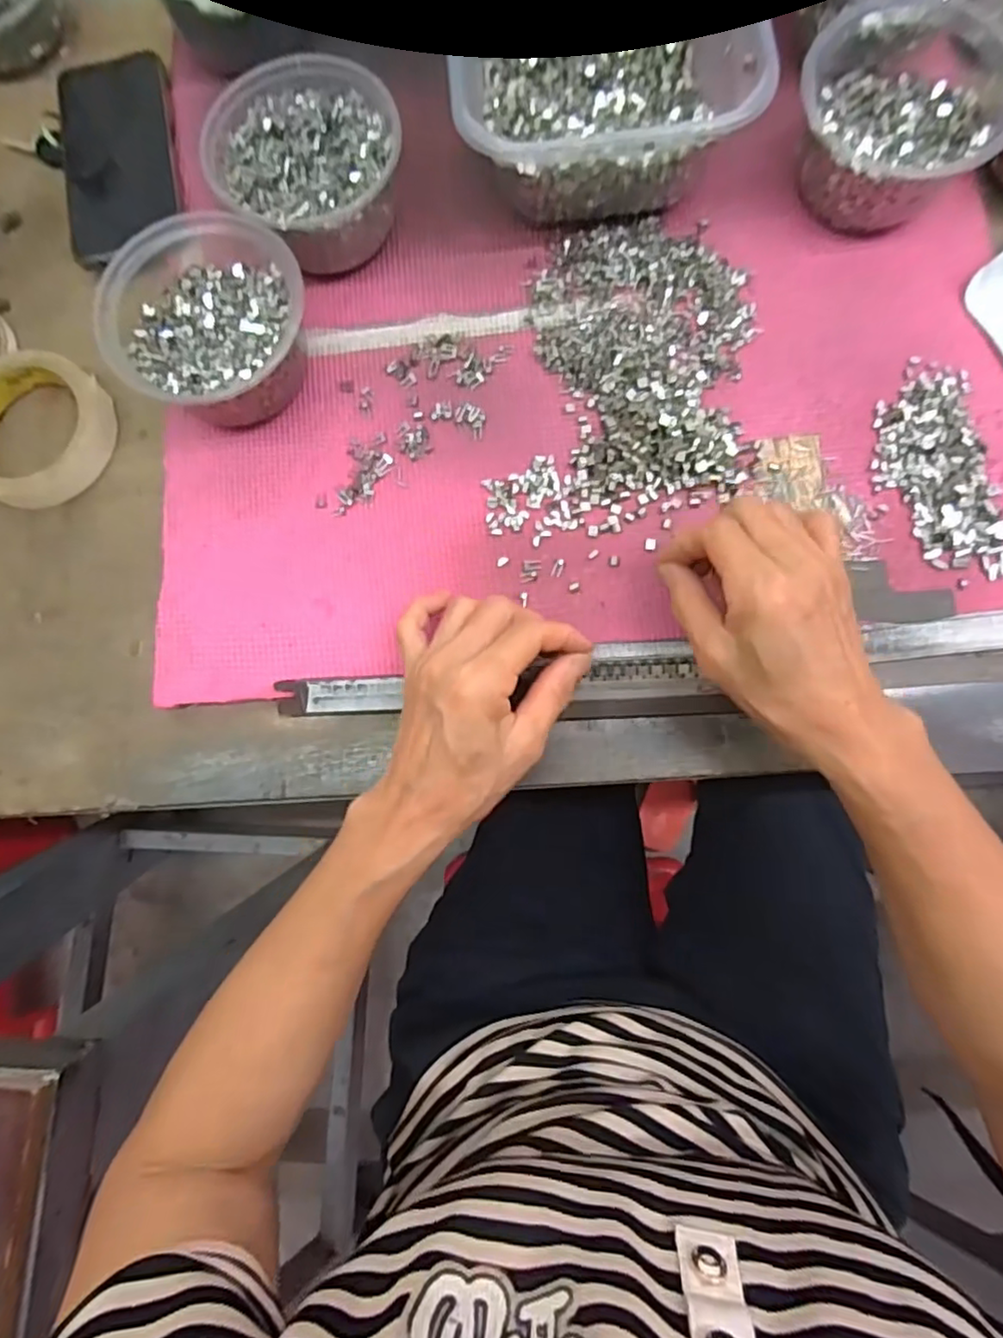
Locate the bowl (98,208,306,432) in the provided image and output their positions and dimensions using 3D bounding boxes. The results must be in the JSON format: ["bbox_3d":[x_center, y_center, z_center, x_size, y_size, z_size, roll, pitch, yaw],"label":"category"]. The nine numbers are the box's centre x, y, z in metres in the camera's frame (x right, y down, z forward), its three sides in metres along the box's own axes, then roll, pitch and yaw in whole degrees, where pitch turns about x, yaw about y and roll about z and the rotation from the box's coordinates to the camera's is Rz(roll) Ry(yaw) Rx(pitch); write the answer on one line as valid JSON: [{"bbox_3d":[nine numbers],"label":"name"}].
[{"bbox_3d":[-0.169,-0.203,0.378,0.114,0.057,0.114,-1,80,4],"label":"bowl"}]

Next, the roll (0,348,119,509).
[{"bbox_3d":[-0.304,-0.155,0.405,0.098,0.020,0.101,0,82,3],"label":"roll"}]

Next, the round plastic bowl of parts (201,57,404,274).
[{"bbox_3d":[-0.118,-0.311,0.395,0.110,0.056,0.116,0,82,3],"label":"round plastic bowl of parts"}]

